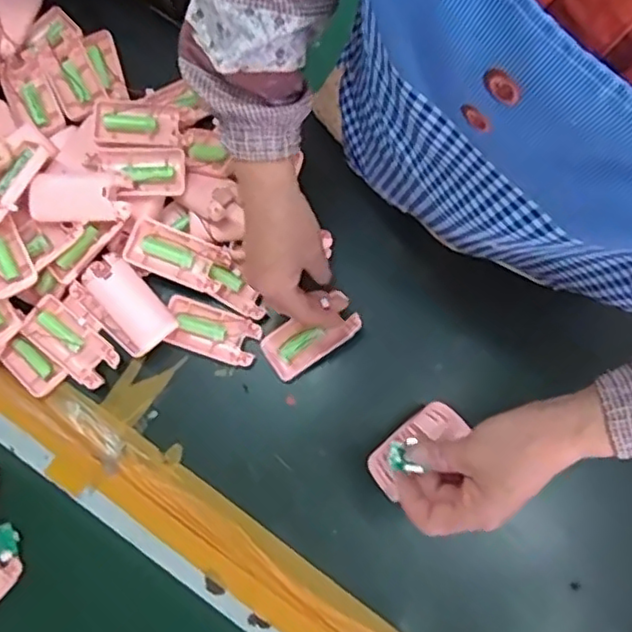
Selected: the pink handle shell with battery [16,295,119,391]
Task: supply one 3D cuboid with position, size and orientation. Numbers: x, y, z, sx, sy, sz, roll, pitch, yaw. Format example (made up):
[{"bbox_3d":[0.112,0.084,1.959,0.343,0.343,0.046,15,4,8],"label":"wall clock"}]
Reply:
[{"bbox_3d":[-0.230,0.026,0.601,0.095,0.030,0.047,40,81,7],"label":"pink handle shell with battery"}]

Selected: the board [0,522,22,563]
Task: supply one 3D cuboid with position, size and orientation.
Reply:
[{"bbox_3d":[-0.273,0.198,0.560,0.025,0.004,0.031,-24,94,-35],"label":"board"}]

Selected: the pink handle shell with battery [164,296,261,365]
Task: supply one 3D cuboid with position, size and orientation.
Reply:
[{"bbox_3d":[-0.100,0.015,0.613,0.091,0.014,0.044,19,79,3],"label":"pink handle shell with battery"}]

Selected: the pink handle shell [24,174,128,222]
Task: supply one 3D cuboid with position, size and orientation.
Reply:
[{"bbox_3d":[-0.215,-0.109,0.584,0.089,0.032,0.048,-3,78,-1],"label":"pink handle shell"}]

